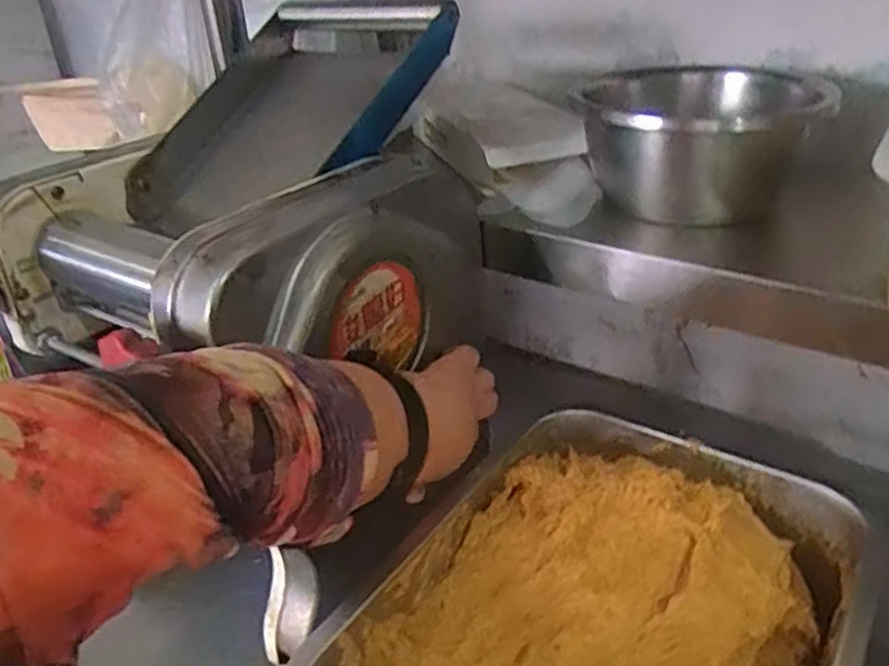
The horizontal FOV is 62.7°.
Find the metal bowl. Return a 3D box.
[{"bbox_3d":[0.200,-0.157,0.605,0.158,0.087,0.158,-5,30,-2],"label":"metal bowl"}]

